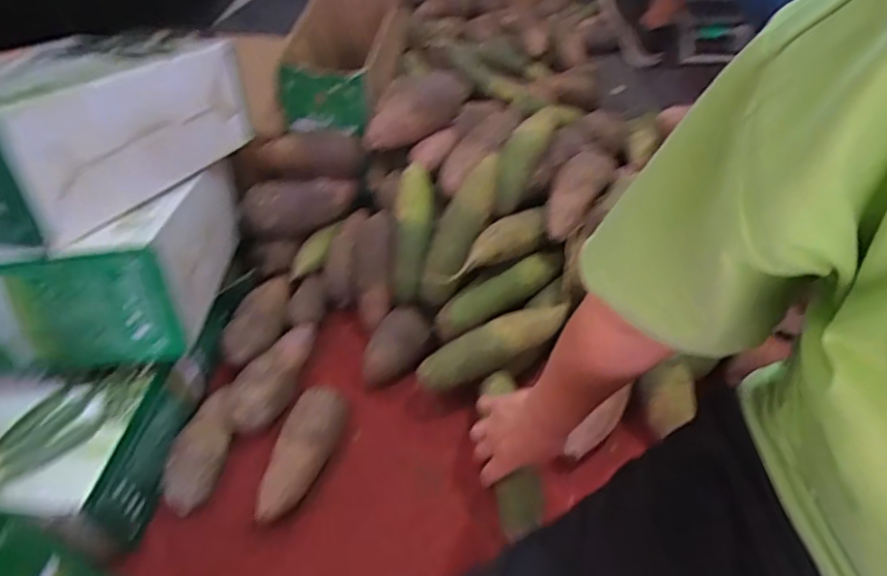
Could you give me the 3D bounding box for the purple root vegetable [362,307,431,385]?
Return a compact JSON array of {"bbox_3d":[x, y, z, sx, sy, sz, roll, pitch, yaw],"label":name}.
[{"bbox_3d":[-0.067,0.083,0.776,0.071,0.064,0.115,40,77,5],"label":"purple root vegetable"}]

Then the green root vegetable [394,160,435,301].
[{"bbox_3d":[-0.044,-0.075,0.770,0.054,0.055,0.192,6,93,7],"label":"green root vegetable"}]

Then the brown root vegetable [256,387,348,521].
[{"bbox_3d":[-0.166,0.192,0.661,0.066,0.052,0.162,13,50,13],"label":"brown root vegetable"}]

